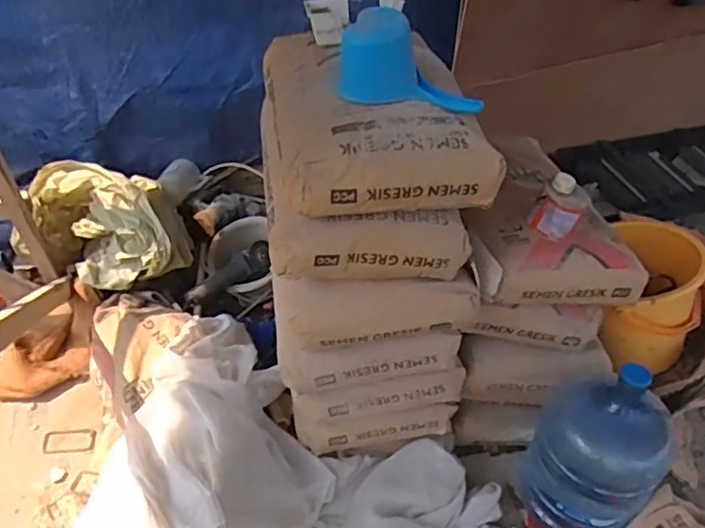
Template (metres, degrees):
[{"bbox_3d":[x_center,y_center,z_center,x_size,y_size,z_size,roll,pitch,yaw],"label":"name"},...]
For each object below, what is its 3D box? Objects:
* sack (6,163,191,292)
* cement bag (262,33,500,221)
[{"bbox_3d":[-0.661,-0.132,1.654,0.439,0.273,0.280,14,41,11],"label":"sack"},{"bbox_3d":[0.032,-0.298,1.145,0.366,0.138,0.487,-4,41,-11],"label":"cement bag"}]

